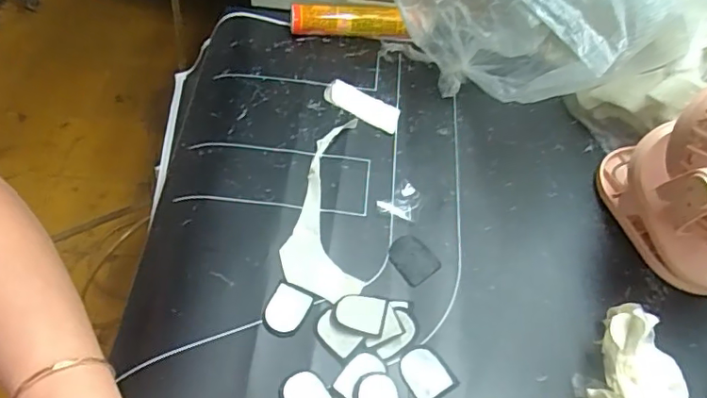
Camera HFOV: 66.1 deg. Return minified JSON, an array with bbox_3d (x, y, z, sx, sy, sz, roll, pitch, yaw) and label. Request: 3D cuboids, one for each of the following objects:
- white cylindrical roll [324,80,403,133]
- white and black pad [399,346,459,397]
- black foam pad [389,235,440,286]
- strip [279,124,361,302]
[{"bbox_3d":[0.008,-0.081,0.463,0.069,0.007,0.027,27,57,14],"label":"white cylindrical roll"},{"bbox_3d":[0.045,0.107,0.334,0.027,0.004,0.032,-25,60,-20],"label":"white and black pad"},{"bbox_3d":[0.042,0.041,0.378,0.027,0.004,0.034,-29,62,-23],"label":"black foam pad"},{"bbox_3d":[-0.020,0.001,0.398,0.053,0.006,0.153,4,55,-2],"label":"strip"}]

